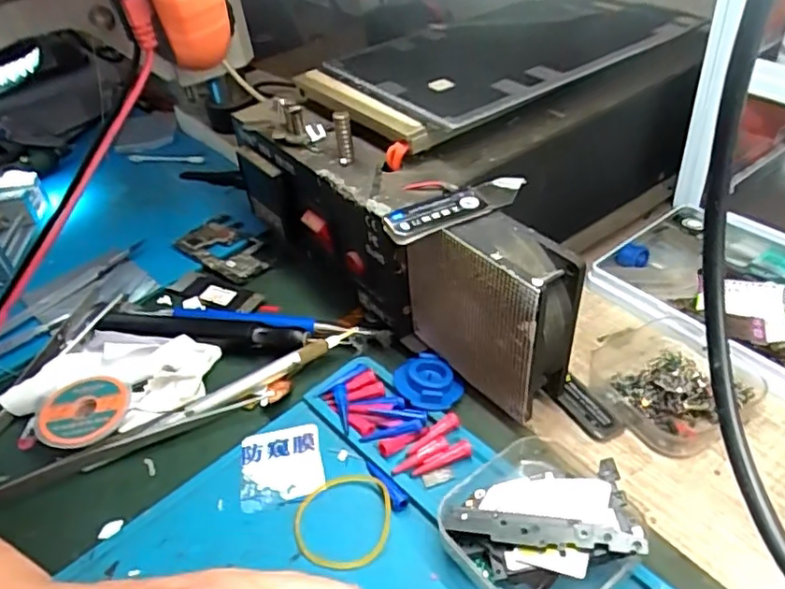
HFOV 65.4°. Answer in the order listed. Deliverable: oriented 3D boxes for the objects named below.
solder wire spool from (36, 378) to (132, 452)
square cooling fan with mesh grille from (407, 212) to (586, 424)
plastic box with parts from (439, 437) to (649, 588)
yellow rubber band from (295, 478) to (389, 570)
[{"bbox_3d":[-0.155,0.060,0.309,0.043,0.011,0.040,-5,40,4],"label":"solder wire spool"},{"bbox_3d":[0.042,0.007,0.278,0.082,0.083,0.028,29,52,36],"label":"square cooling fan with mesh grille"},{"bbox_3d":[0.056,0.086,0.232,0.065,0.026,0.065,-28,44,-23],"label":"plastic box with parts"},{"bbox_3d":[-0.022,0.093,0.255,0.040,0.006,0.040,-5,40,4],"label":"yellow rubber band"}]

